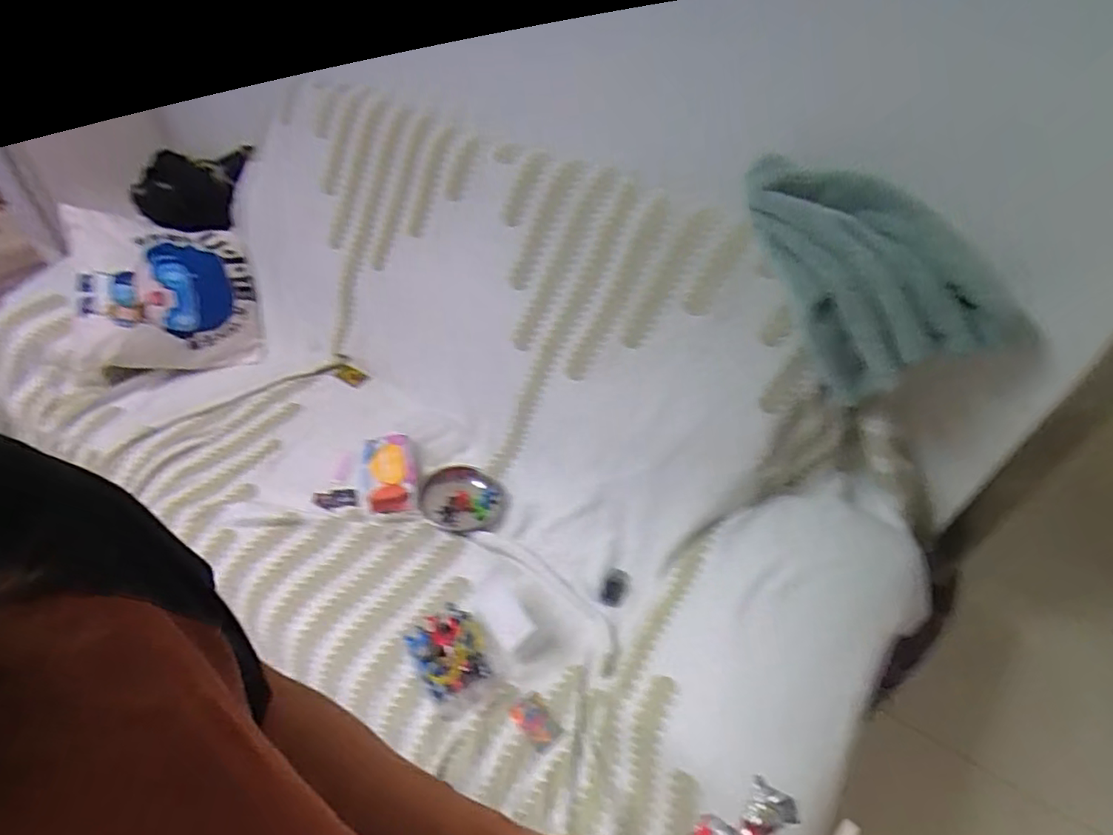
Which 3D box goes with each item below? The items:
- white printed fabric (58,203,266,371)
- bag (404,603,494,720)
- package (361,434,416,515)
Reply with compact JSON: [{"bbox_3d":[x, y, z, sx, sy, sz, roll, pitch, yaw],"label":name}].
[{"bbox_3d":[-0.957,-0.315,1.472,0.372,0.082,0.402,-11,87,-29],"label":"white printed fabric"},{"bbox_3d":[-0.176,0.412,1.035,0.123,0.063,0.157,-21,49,-24],"label":"bag"},{"bbox_3d":[-0.368,0.117,1.304,0.119,0.062,0.194,-10,46,-14],"label":"package"}]

